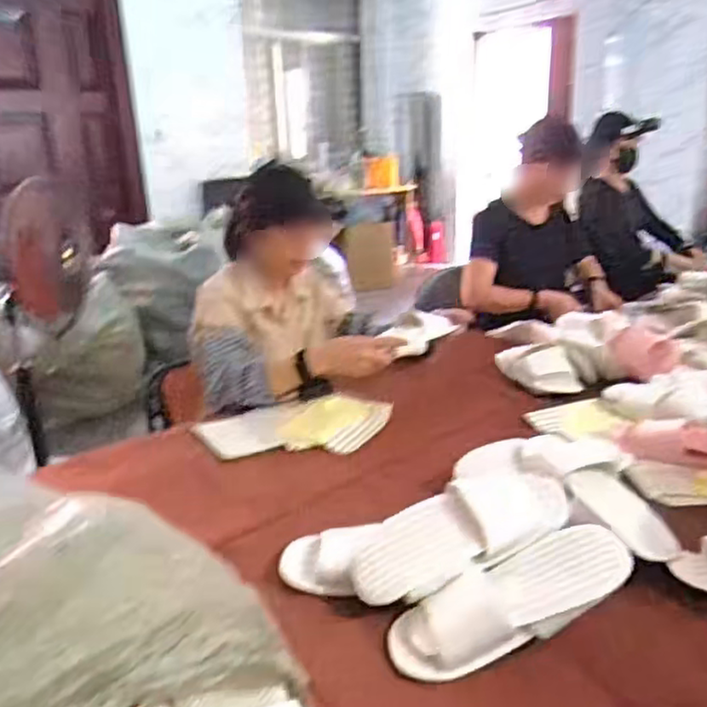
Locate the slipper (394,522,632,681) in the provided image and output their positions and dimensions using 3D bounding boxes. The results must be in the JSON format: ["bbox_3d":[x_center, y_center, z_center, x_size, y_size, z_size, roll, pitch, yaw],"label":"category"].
[{"bbox_3d":[0.163,0.253,0.710,0.267,0.048,0.102,-26,22,-5],"label":"slipper"}]

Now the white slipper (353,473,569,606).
[{"bbox_3d":[0.128,0.201,0.785,0.279,0.058,0.106,-20,23,-13],"label":"white slipper"}]

